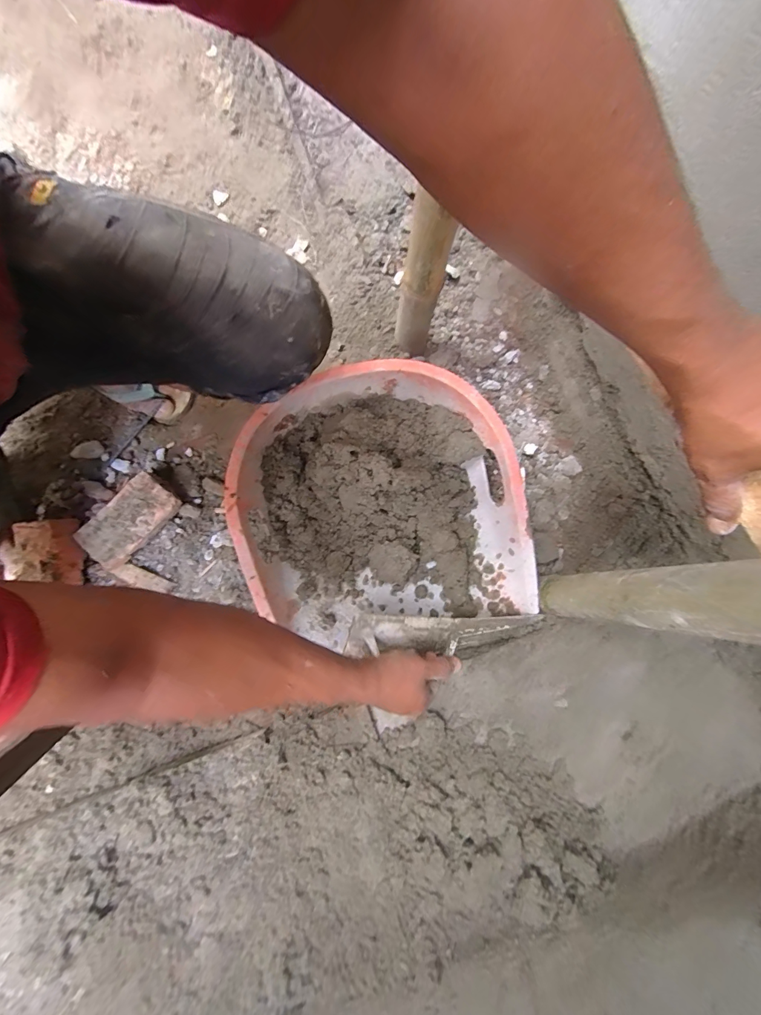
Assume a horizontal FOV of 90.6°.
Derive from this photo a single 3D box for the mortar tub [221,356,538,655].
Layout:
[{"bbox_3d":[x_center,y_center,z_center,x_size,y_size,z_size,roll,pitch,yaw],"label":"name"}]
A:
[{"bbox_3d":[-0.001,0.005,0.569,0.413,0.158,0.382,-9,76,-5],"label":"mortar tub"}]

